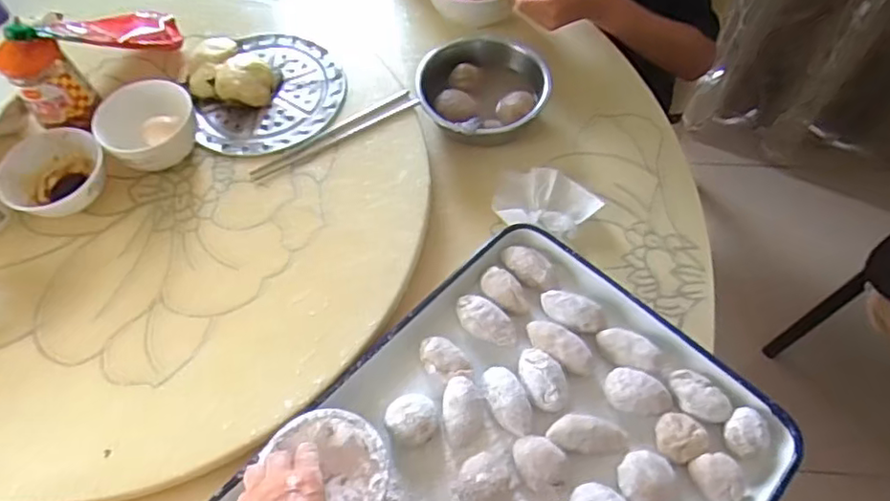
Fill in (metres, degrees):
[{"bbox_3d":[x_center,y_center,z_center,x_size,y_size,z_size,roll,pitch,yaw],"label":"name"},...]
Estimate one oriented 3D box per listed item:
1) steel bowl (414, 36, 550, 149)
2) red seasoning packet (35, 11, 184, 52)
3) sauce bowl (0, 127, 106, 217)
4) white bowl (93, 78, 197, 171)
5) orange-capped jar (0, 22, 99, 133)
[{"bbox_3d":[0.049,-0.194,0.775,0.153,0.085,0.131,-14,61,-5],"label":"steel bowl"},{"bbox_3d":[-0.420,-0.272,0.768,0.070,0.041,0.184,29,31,17],"label":"red seasoning packet"},{"bbox_3d":[-0.444,-0.086,0.706,0.108,0.052,0.106,-1,61,2],"label":"sauce bowl"},{"bbox_3d":[-0.341,-0.140,0.722,0.104,0.074,0.099,-1,61,2],"label":"white bowl"},{"bbox_3d":[-0.460,-0.198,0.707,0.063,0.113,0.053,1,61,3],"label":"orange-capped jar"}]

